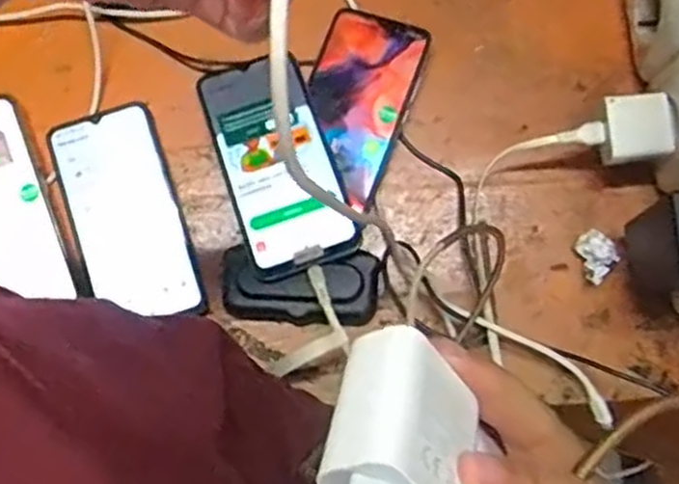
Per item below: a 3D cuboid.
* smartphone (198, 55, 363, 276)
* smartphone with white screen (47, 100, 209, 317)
[{"bbox_3d":[-0.045,-0.056,0.523,0.073,0.012,0.158,-20,71,-1],"label":"smartphone"},{"bbox_3d":[-0.154,-0.018,0.532,0.079,0.009,0.156,-18,80,-4],"label":"smartphone with white screen"}]

